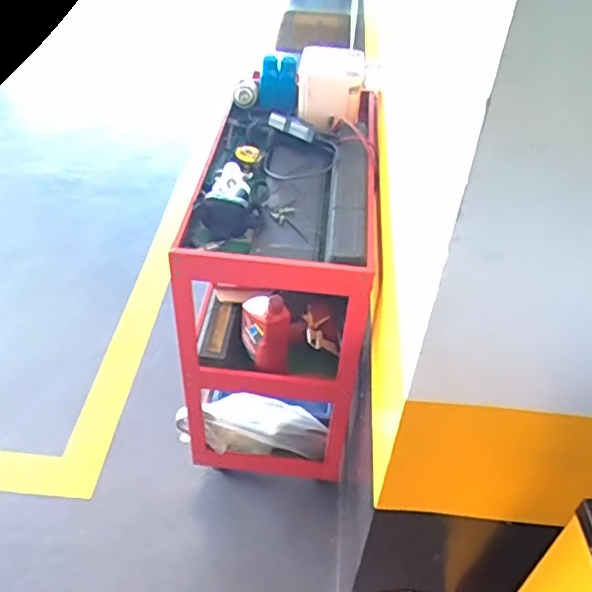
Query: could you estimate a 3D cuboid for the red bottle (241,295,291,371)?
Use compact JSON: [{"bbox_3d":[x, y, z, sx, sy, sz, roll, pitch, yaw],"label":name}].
[{"bbox_3d":[-0.058,0.061,1.205,0.065,0.164,0.118,-14,46,-18],"label":"red bottle"}]

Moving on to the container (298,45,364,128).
[{"bbox_3d":[0.079,-0.478,1.395,0.149,0.131,0.155,4,43,0],"label":"container"}]

